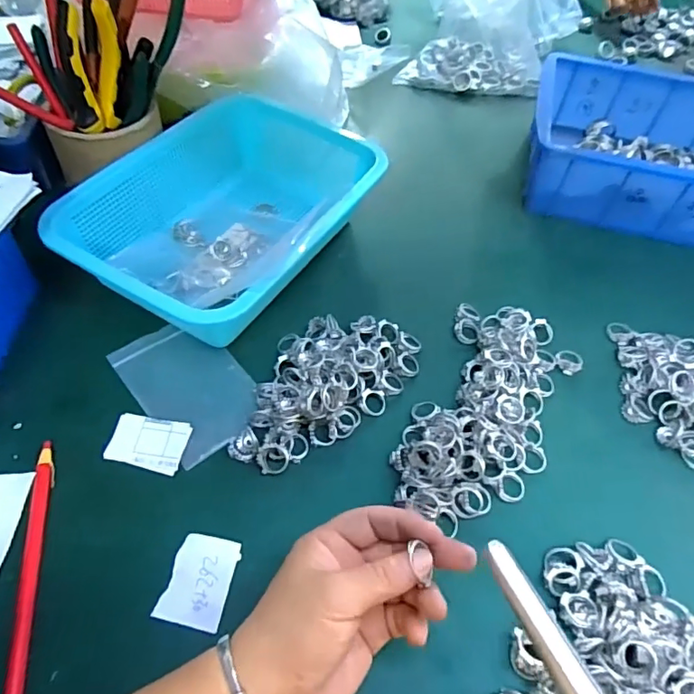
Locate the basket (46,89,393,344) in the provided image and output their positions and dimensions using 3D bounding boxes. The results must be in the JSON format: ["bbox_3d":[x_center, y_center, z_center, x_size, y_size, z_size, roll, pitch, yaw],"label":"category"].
[{"bbox_3d":[-0.109,-0.130,0.486,0.171,0.069,0.268,30,57,18],"label":"basket"}]

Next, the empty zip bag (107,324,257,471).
[{"bbox_3d":[-0.125,0.028,0.421,0.078,0.006,0.125,-33,62,-25],"label":"empty zip bag"}]

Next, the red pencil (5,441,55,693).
[{"bbox_3d":[-0.193,0.136,0.324,0.011,0.009,0.164,-7,54,-10],"label":"red pencil"}]

